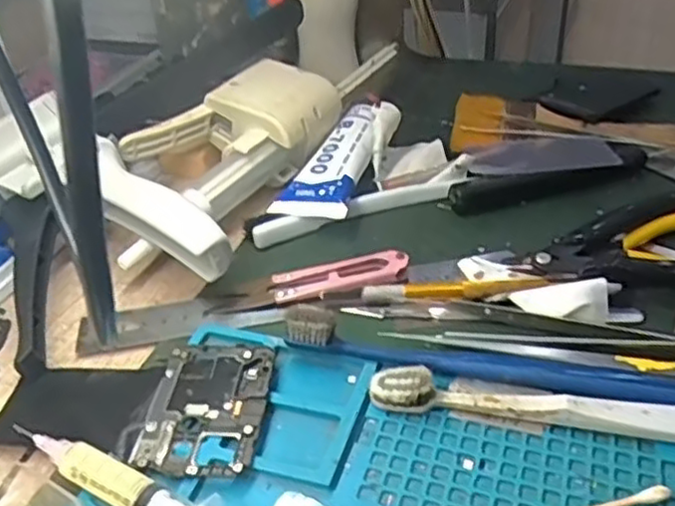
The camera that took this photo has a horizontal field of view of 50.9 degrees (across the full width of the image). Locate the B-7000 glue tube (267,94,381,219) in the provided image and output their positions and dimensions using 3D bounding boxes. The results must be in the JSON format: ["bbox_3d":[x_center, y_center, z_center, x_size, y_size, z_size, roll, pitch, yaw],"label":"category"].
[{"bbox_3d":[-0.002,-0.060,0.437,0.043,0.030,0.112,7,38,16],"label":"B-7000 glue tube"}]

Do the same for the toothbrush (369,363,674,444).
[{"bbox_3d":[0.104,0.061,0.271,0.181,0.012,0.016,5,37,12],"label":"toothbrush"}]

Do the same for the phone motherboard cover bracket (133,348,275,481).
[{"bbox_3d":[-0.053,0.063,0.291,0.047,0.006,0.067,1,37,8],"label":"phone motherboard cover bracket"}]

